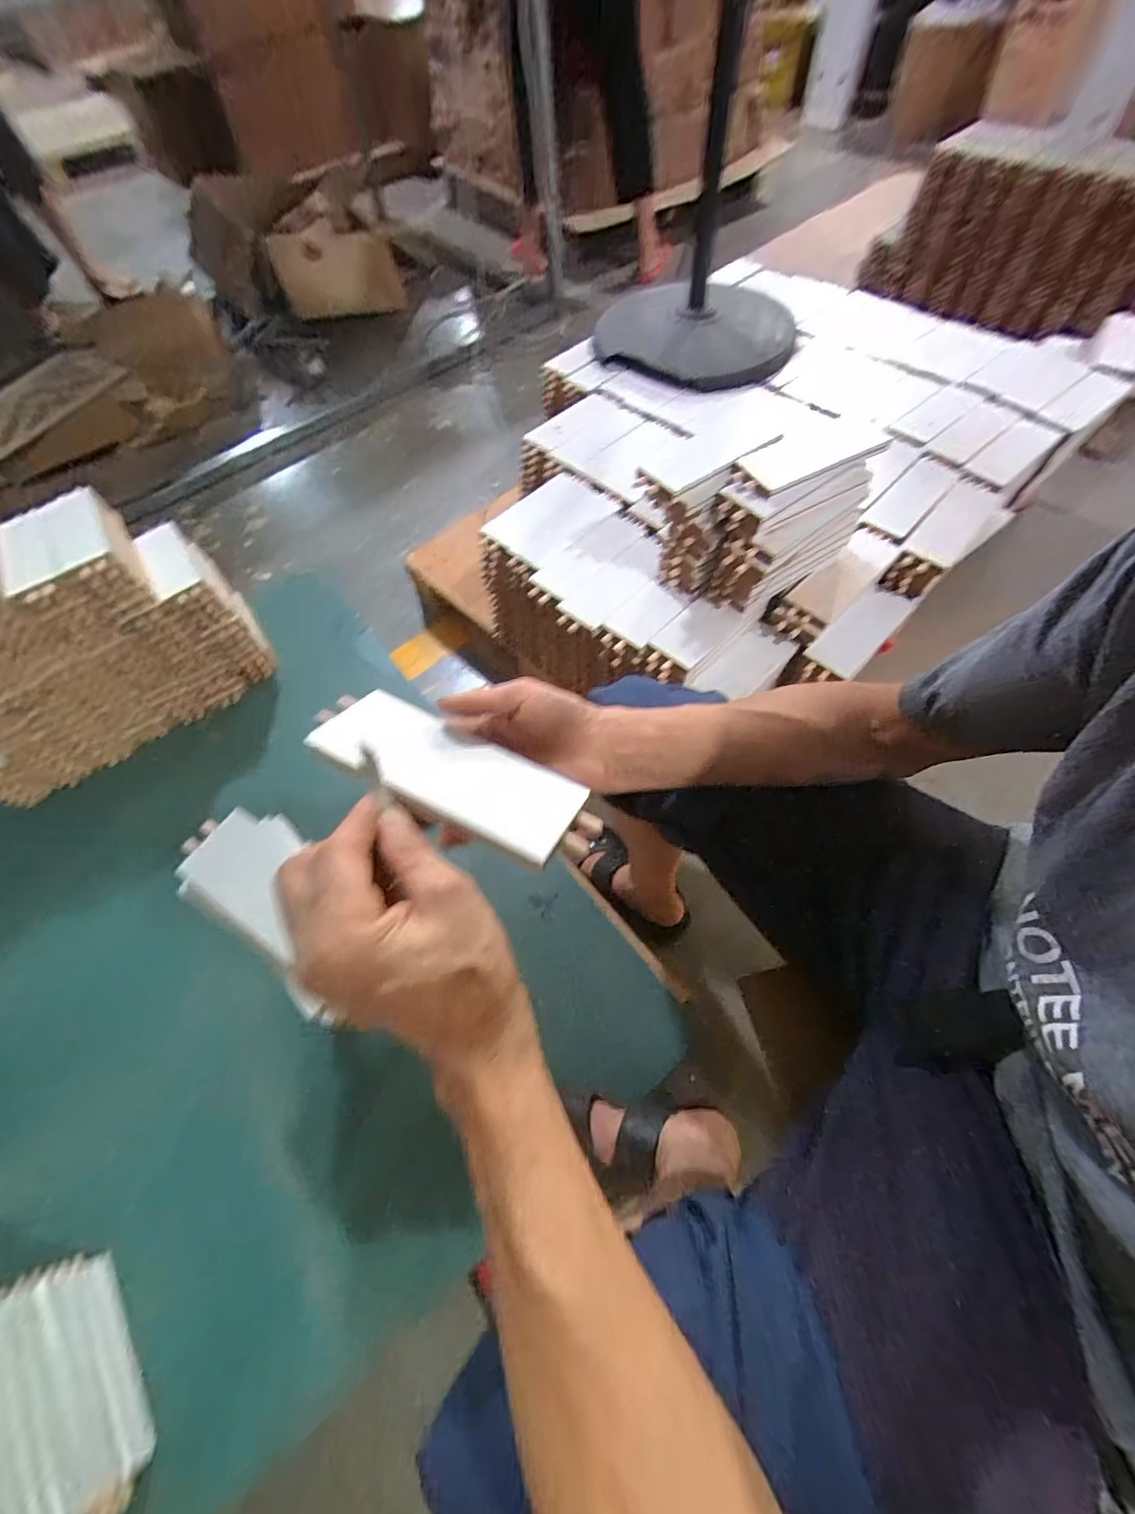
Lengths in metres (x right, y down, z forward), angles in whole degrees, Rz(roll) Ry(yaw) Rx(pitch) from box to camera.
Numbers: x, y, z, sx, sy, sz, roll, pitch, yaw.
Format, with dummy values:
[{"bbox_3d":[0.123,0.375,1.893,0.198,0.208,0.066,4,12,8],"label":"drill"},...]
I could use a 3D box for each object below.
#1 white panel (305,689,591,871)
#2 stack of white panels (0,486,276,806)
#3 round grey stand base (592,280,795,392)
[{"bbox_3d":[-0.077,0.008,0.337,0.173,0.007,0.072,26,44,14],"label":"white panel"},{"bbox_3d":[-0.759,-0.166,0.818,0.457,0.290,0.172,-35,64,-14],"label":"stack of white panels"},{"bbox_3d":[0.249,-0.819,1.000,0.350,0.059,0.319,-2,61,3],"label":"round grey stand base"}]

